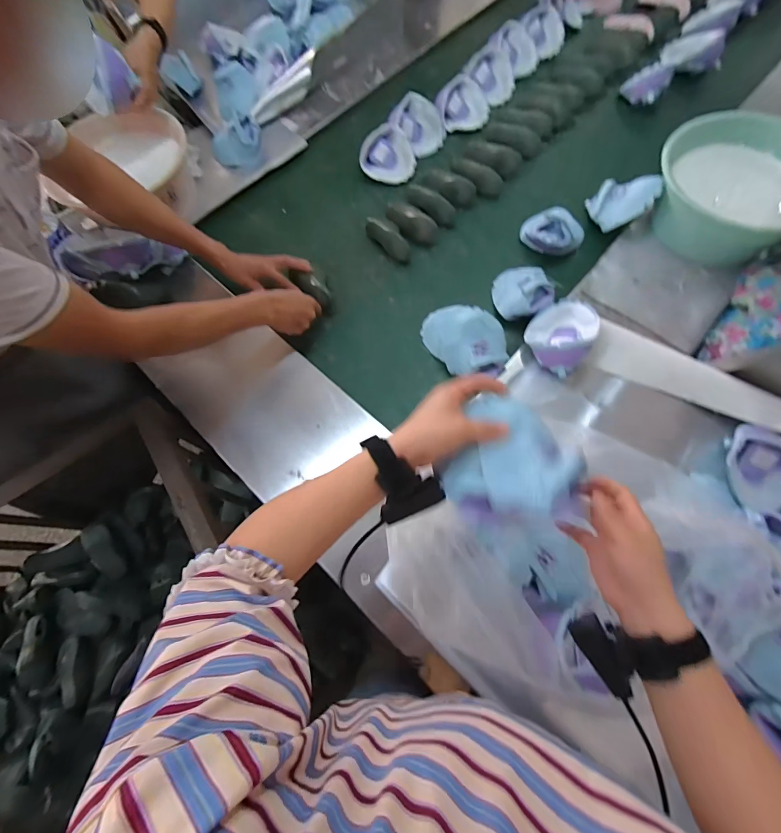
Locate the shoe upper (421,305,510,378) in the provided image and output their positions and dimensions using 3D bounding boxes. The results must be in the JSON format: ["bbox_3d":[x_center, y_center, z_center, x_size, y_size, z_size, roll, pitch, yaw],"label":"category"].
[{"bbox_3d":[0.138,-0.157,0.759,0.112,0.078,0.184,-31,72,-8],"label":"shoe upper"}]

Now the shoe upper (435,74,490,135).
[{"bbox_3d":[0.188,-0.818,0.997,0.133,0.044,0.135,-2,71,2],"label":"shoe upper"}]

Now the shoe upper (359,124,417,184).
[{"bbox_3d":[-0.008,-0.649,0.953,0.137,0.049,0.138,-4,71,1],"label":"shoe upper"}]

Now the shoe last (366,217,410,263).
[{"bbox_3d":[-0.009,-0.406,0.871,0.040,0.049,0.138,-37,73,-10],"label":"shoe last"}]

